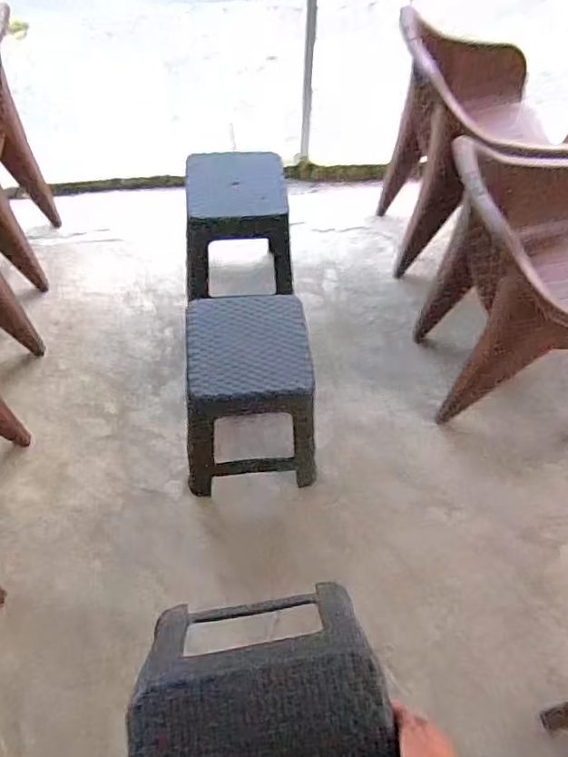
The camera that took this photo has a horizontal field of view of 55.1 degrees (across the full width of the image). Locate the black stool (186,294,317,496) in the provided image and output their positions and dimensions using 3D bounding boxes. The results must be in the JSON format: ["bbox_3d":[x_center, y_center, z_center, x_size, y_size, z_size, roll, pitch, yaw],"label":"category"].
[{"bbox_3d":[-0.094,0.065,1.411,0.311,0.485,0.314,-5,60,-5],"label":"black stool"}]

